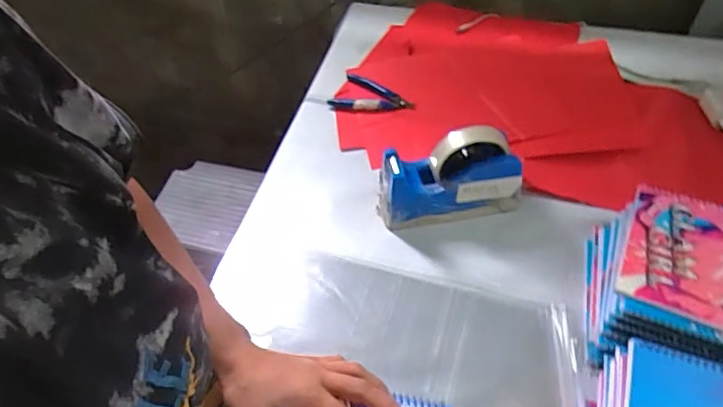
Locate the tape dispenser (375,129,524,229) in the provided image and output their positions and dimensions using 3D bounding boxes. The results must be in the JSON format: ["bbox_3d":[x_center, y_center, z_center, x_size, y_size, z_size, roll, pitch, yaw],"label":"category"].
[{"bbox_3d":[0.098,-0.033,0.596,0.162,0.105,0.055,-10,51,-1],"label":"tape dispenser"}]

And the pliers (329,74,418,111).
[{"bbox_3d":[0.017,-0.163,0.764,0.122,0.006,0.070,4,52,10],"label":"pliers"}]

